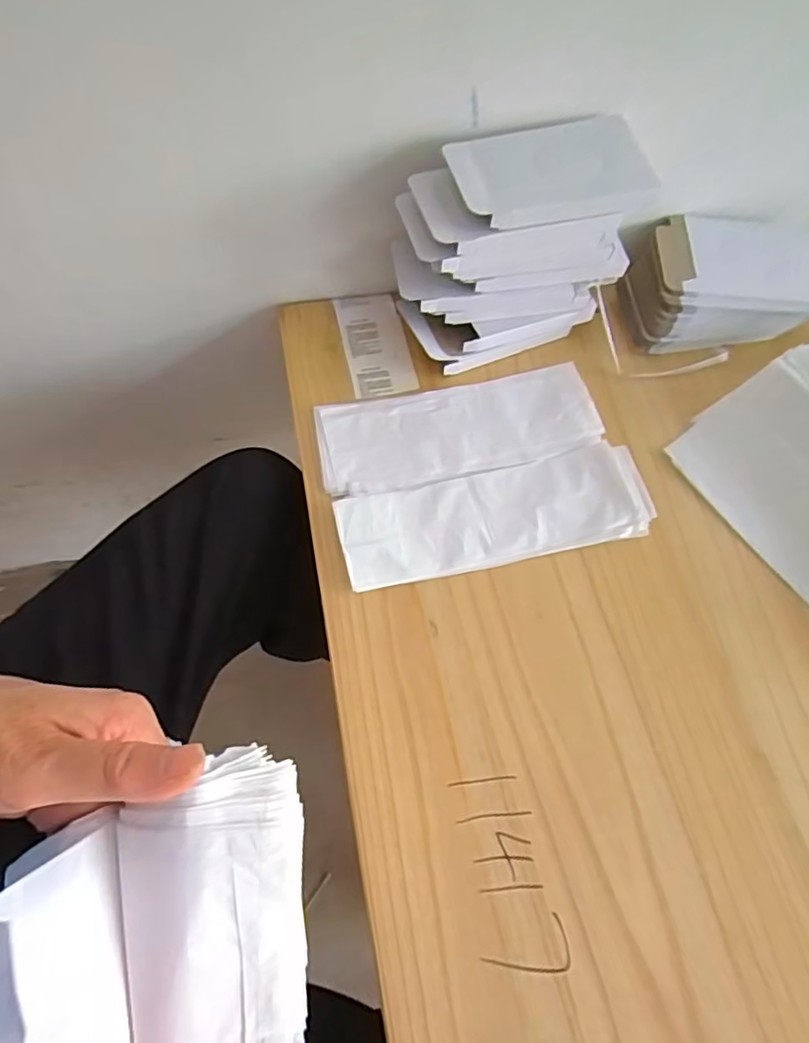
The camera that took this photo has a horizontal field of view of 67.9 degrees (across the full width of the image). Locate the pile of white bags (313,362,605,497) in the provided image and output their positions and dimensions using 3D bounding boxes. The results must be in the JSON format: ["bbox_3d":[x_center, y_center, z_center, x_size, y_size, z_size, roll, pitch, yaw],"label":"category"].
[{"bbox_3d":[0.048,-0.084,0.536,0.246,0.007,0.094,-12,66,-7],"label":"pile of white bags"}]

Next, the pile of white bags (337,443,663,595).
[{"bbox_3d":[0.077,-0.005,0.505,0.260,0.012,0.085,-13,66,-8],"label":"pile of white bags"}]

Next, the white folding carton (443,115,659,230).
[{"bbox_3d":[0.108,-0.266,0.459,0.144,0.024,0.082,-8,64,-7],"label":"white folding carton"}]

